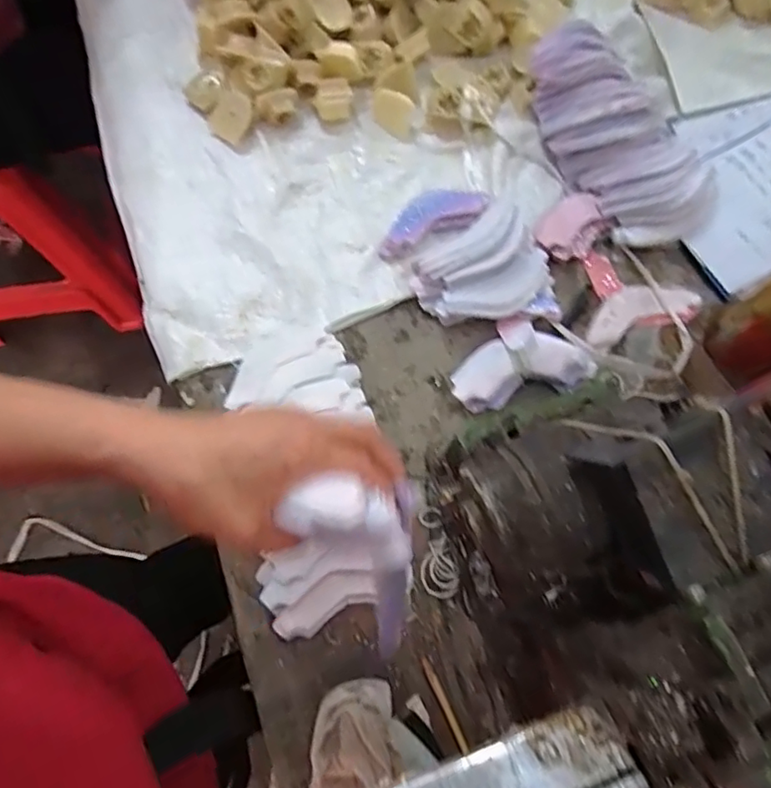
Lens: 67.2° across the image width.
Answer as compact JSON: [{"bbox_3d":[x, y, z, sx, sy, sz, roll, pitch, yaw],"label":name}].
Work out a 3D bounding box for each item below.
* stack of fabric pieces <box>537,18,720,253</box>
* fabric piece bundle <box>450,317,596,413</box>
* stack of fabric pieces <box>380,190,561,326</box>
[{"bbox_3d":[0.242,-0.278,0.607,0.137,0.043,0.260,-18,76,-5],"label":"stack of fabric pieces"},{"bbox_3d":[0.122,-0.033,0.545,0.124,0.031,0.076,-16,76,-5],"label":"fabric piece bundle"},{"bbox_3d":[0.086,-0.133,0.563,0.129,0.048,0.175,-39,79,-10],"label":"stack of fabric pieces"}]

